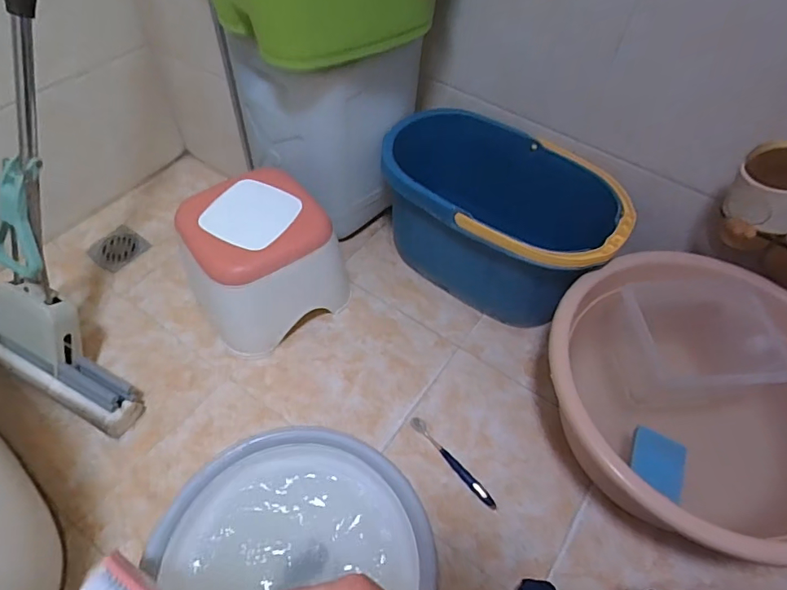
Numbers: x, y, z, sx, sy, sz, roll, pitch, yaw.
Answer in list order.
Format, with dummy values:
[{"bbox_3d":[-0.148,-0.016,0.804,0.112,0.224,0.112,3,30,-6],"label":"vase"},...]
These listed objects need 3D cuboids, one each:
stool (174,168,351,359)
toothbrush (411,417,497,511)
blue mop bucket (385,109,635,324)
[{"bbox_3d":[-0.238,-0.066,0.888,0.247,0.207,0.235,-31,61,-24],"label":"stool"},{"bbox_3d":[0.095,0.268,0.790,0.020,0.012,0.184,-35,63,-26],"label":"toothbrush"},{"bbox_3d":[0.186,-0.135,0.936,0.431,0.261,0.270,36,59,20],"label":"blue mop bucket"}]

